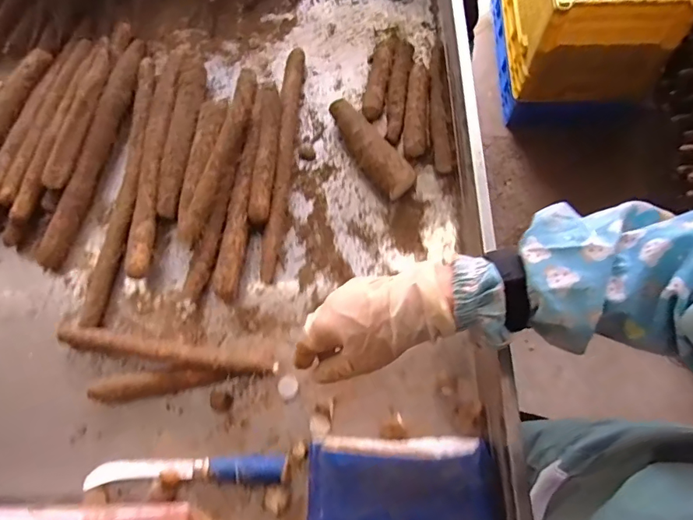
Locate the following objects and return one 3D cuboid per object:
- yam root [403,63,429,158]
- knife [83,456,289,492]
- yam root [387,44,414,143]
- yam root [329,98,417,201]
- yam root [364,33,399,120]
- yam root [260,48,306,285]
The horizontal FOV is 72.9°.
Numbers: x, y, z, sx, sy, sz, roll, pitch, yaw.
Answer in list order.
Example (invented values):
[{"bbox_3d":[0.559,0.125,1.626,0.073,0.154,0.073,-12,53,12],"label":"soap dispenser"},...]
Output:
[{"bbox_3d":[0.092,-0.198,0.600,0.028,0.029,0.147,5,70,5],"label":"yam root"},{"bbox_3d":[-0.161,0.211,0.468,0.204,0.026,0.023,-4,69,1],"label":"knife"},{"bbox_3d":[0.068,-0.221,0.620,0.027,0.027,0.151,8,70,6],"label":"yam root"},{"bbox_3d":[0.028,-0.138,0.585,0.043,0.039,0.154,-31,71,-9],"label":"yam root"},{"bbox_3d":[0.045,-0.249,0.632,0.029,0.027,0.147,10,70,6],"label":"yam root"},{"bbox_3d":[-0.081,-0.133,0.595,0.027,0.027,0.327,2,69,3],"label":"yam root"}]

